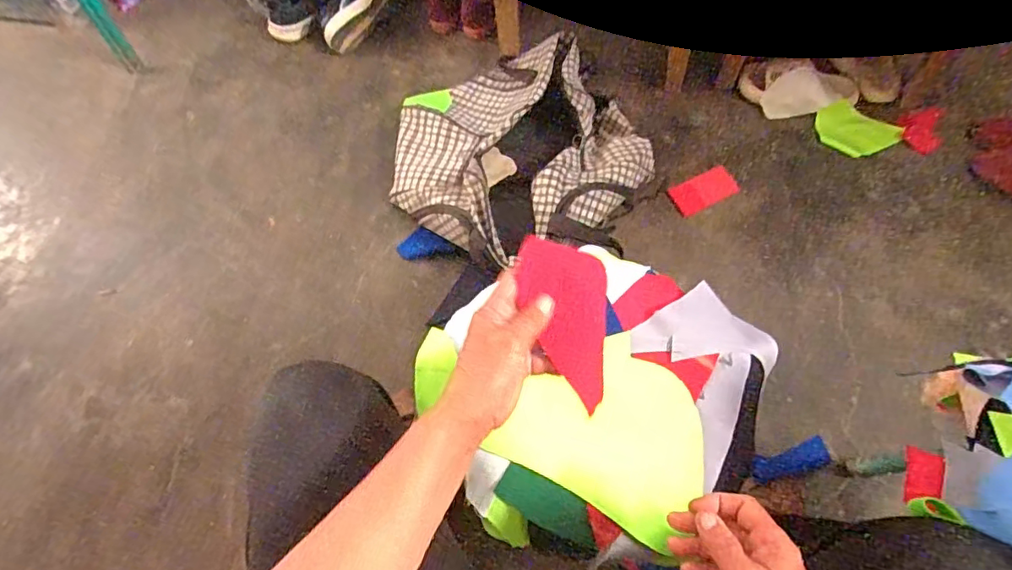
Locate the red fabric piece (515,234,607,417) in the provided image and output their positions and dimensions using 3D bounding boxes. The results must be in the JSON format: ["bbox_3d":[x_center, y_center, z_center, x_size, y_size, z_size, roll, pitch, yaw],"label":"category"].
[{"bbox_3d":[0.050,0.031,0.464,0.074,0.010,0.138,1,82,-10],"label":"red fabric piece"}]

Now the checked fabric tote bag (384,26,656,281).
[{"bbox_3d":[0.029,-0.266,1.095,0.504,0.117,0.478,-7,63,-2],"label":"checked fabric tote bag"}]

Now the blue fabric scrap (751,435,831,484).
[{"bbox_3d":[0.453,0.281,0.879,0.120,0.008,0.044,-22,49,9],"label":"blue fabric scrap"}]

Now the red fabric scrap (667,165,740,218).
[{"bbox_3d":[0.393,-0.188,1.090,0.134,0.007,0.065,-26,66,-11],"label":"red fabric scrap"}]

